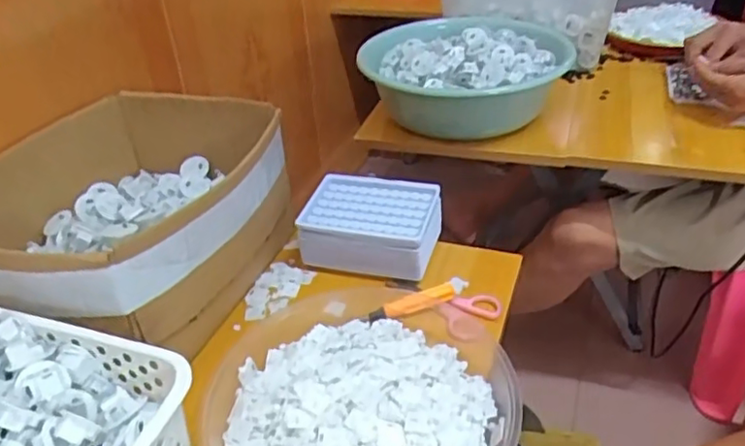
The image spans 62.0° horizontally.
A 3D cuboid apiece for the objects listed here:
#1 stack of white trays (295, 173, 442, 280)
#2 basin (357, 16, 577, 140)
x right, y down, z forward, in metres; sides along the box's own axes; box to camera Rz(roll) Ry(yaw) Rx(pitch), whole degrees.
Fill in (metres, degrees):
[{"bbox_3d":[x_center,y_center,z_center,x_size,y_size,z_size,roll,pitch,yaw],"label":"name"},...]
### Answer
[{"bbox_3d":[0.001,0.002,0.656,0.140,0.054,0.102,9,37,17],"label":"stack of white trays"},{"bbox_3d":[0.133,-0.212,0.900,0.285,0.094,0.260,8,36,16],"label":"basin"}]

